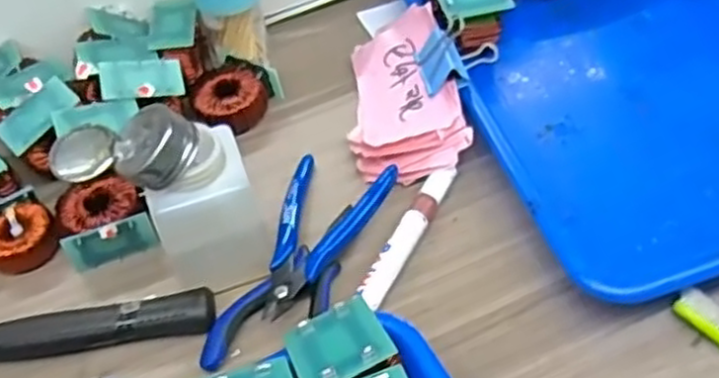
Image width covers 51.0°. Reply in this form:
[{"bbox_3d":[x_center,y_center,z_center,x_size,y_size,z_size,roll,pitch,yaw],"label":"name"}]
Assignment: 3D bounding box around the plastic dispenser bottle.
[{"bbox_3d":[-0.098,0.007,0.393,0.086,0.092,0.064,-20,52,-11],"label":"plastic dispenser bottle"}]

